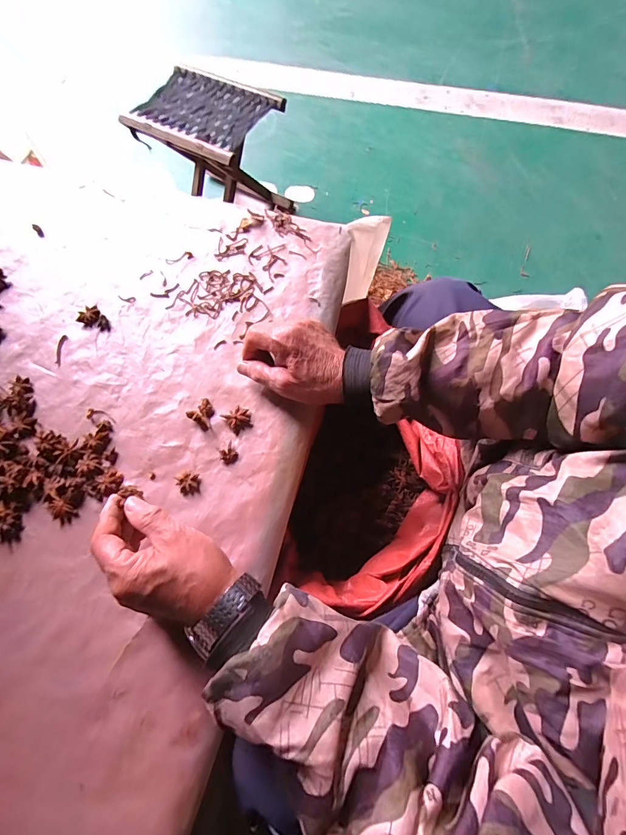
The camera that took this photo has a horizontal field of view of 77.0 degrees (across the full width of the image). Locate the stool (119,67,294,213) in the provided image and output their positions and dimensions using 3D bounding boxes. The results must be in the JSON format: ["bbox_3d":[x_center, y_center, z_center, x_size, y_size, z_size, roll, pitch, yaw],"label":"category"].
[{"bbox_3d":[-0.267,-0.704,1.097,0.304,0.309,0.268,26,65,8],"label":"stool"}]

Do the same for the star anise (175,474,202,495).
[{"bbox_3d":[-0.128,0.069,0.405,0.022,0.009,0.021,-16,70,-8],"label":"star anise"}]

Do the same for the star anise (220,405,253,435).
[{"bbox_3d":[-0.082,0.001,0.431,0.025,0.008,0.028,-33,73,-14],"label":"star anise"}]

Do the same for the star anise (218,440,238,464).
[{"bbox_3d":[-0.091,0.038,0.417,0.018,0.009,0.023,-26,71,-11],"label":"star anise"}]

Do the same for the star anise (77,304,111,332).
[{"bbox_3d":[-0.266,-0.117,0.473,0.029,0.011,0.042,-36,74,-15],"label":"star anise"}]

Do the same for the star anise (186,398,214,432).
[{"bbox_3d":[-0.119,-0.004,0.430,0.026,0.013,0.028,36,72,12],"label":"star anise"}]

